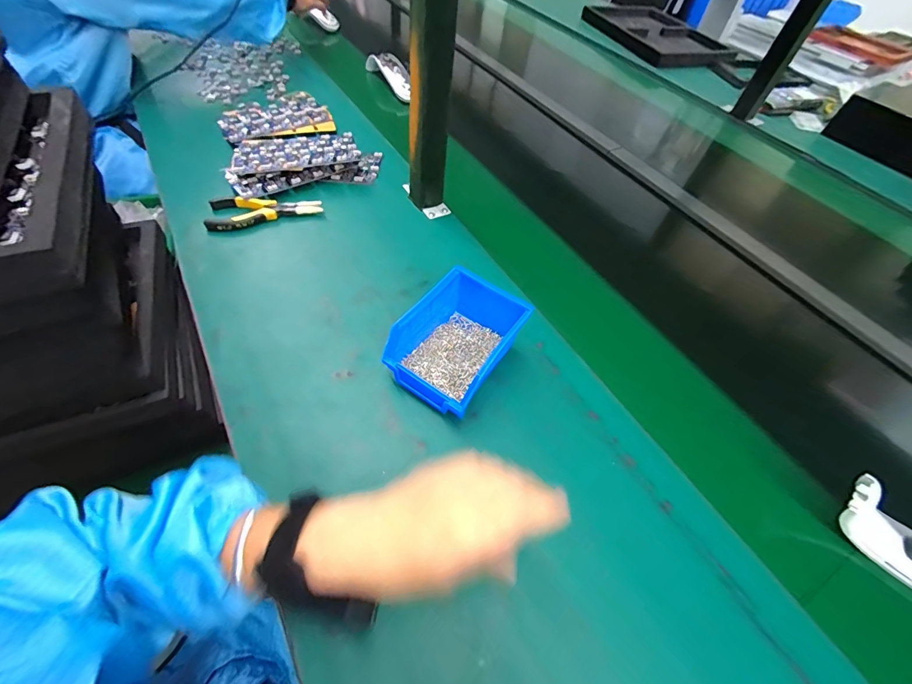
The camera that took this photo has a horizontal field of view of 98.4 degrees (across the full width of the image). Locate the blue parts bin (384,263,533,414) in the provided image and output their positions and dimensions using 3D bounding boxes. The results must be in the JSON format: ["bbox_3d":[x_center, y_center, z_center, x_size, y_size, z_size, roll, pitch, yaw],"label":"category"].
[{"bbox_3d":[0.006,-0.005,0.448,0.106,0.071,0.164,32,58,16],"label":"blue parts bin"}]

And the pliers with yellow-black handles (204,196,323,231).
[{"bbox_3d":[-0.287,-0.199,0.592,0.156,0.020,0.060,-16,58,-16],"label":"pliers with yellow-black handles"}]

